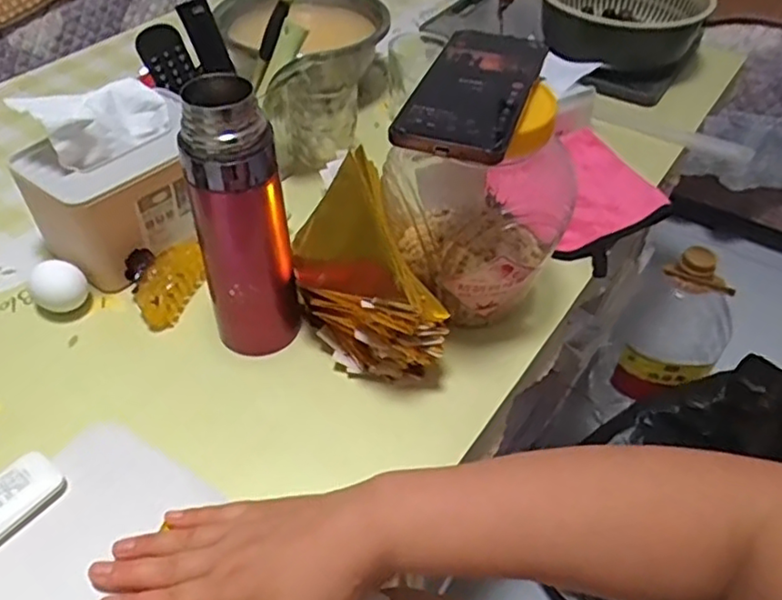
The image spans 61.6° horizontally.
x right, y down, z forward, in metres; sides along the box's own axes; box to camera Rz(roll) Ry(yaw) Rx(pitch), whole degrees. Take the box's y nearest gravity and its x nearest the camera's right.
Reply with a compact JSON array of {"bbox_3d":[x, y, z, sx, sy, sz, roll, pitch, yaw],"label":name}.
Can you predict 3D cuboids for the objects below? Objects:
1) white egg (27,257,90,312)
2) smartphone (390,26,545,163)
[{"bbox_3d":[-0.279,-0.011,0.553,0.043,0.040,0.038,-25,51,-24],"label":"white egg"},{"bbox_3d":[0.058,-0.146,0.454,0.075,0.013,0.153,15,47,13],"label":"smartphone"}]

